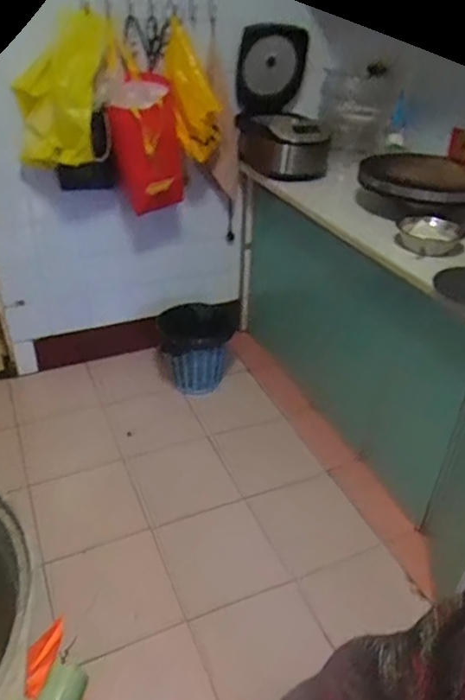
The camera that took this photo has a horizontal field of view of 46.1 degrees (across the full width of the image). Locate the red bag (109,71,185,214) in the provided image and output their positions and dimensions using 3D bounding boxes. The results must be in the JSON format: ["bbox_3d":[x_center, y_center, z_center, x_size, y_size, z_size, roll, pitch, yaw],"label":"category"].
[{"bbox_3d":[-0.243,-0.571,1.579,0.197,0.362,0.149,0,35,-5],"label":"red bag"}]

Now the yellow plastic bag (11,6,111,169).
[{"bbox_3d":[-0.445,-0.683,1.444,0.155,0.410,0.207,7,23,-47],"label":"yellow plastic bag"}]

